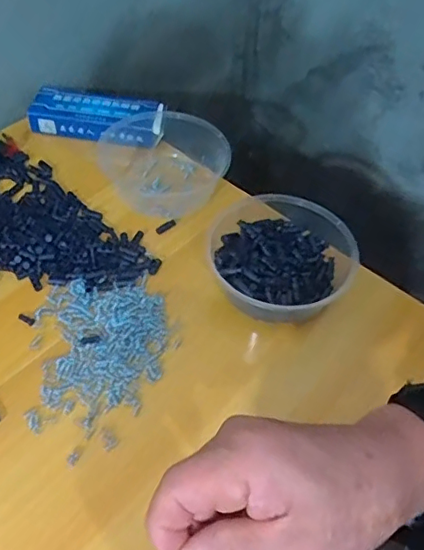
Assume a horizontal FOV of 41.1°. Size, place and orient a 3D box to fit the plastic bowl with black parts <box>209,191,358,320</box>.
[{"bbox_3d":[0.060,-0.012,0.548,0.137,0.062,0.141,3,50,-3],"label":"plastic bowl with black parts"}]

